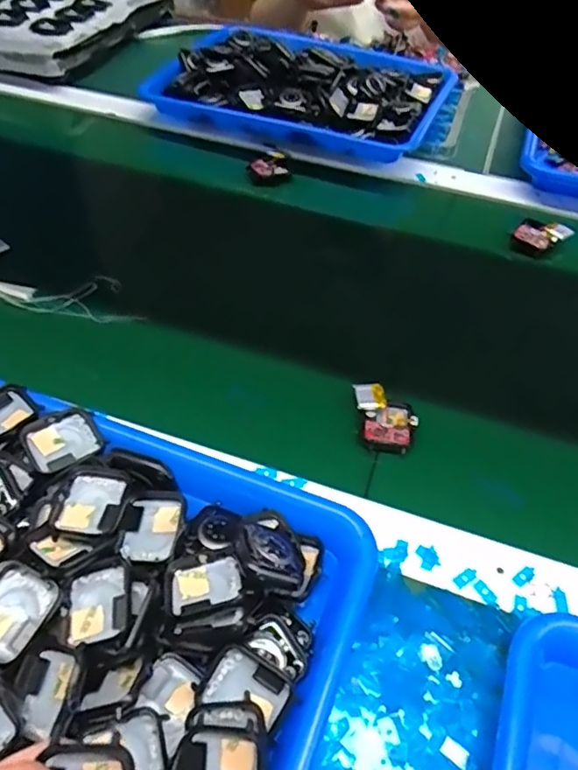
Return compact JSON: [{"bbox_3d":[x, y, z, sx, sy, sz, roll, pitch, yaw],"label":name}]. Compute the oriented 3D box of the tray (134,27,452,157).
[{"bbox_3d":[0.023,-0.366,0.718,0.326,0.052,0.237,17,52,11],"label":"tray"}]

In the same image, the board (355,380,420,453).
[{"bbox_3d":[0.070,0.023,0.426,0.039,0.011,0.056,-5,51,-6],"label":"board"}]

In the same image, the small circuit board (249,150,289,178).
[{"bbox_3d":[-0.022,-0.234,0.637,0.039,0.019,0.030,-1,51,-3],"label":"small circuit board"}]

